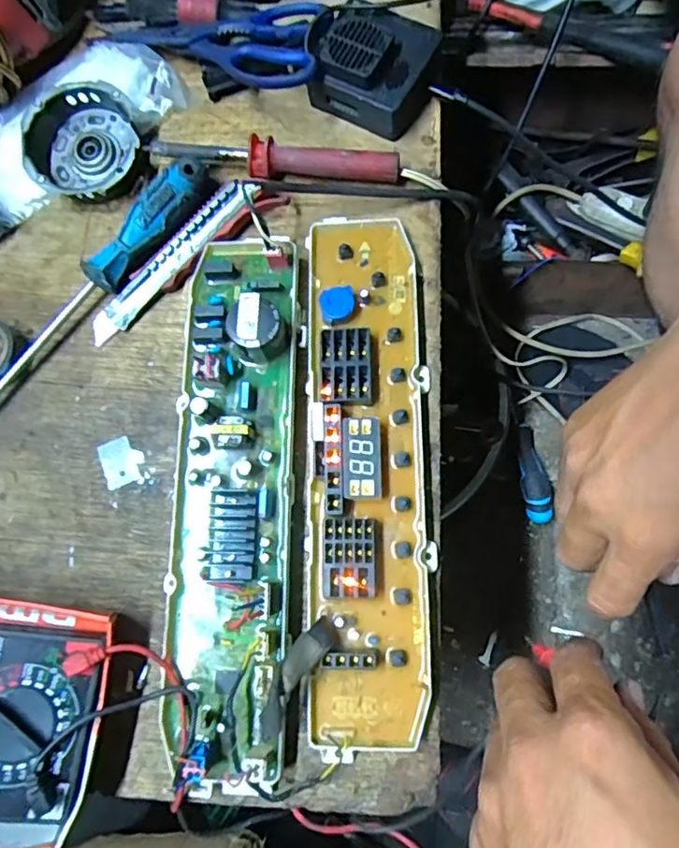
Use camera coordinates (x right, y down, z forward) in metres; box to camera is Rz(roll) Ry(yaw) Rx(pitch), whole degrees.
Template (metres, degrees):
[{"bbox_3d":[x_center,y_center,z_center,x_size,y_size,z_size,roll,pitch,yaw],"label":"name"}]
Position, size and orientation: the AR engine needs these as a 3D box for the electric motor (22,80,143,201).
[{"bbox_3d":[-0.190,-0.206,0.436,0.082,0.039,0.079,0,76,-3],"label":"electric motor"}]

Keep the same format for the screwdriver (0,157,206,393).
[{"bbox_3d":[-0.183,-0.090,0.413,0.245,0.024,0.027,-46,77,4],"label":"screwdriver"}]

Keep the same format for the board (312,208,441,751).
[{"bbox_3d":[0.020,0.026,0.376,0.079,0.032,0.339,0,76,-3],"label":"board"}]

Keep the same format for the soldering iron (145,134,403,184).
[{"bbox_3d":[-0.049,-0.187,0.419,0.180,0.026,0.023,4,77,6],"label":"soldering iron"}]

